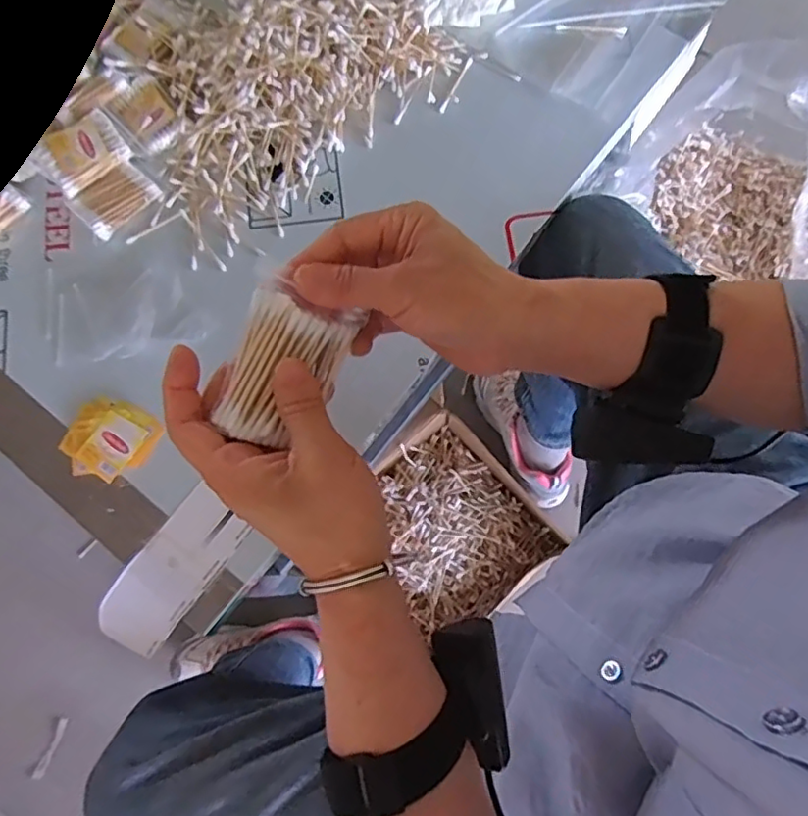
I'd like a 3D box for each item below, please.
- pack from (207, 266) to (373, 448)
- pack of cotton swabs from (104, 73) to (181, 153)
[{"bbox_3d":[-0.062,-0.023,0.323,0.057,0.028,0.080,21,91,-33],"label":"pack"},{"bbox_3d":[-0.245,-0.281,0.587,0.053,0.015,0.063,-40,78,-8],"label":"pack of cotton swabs"}]

